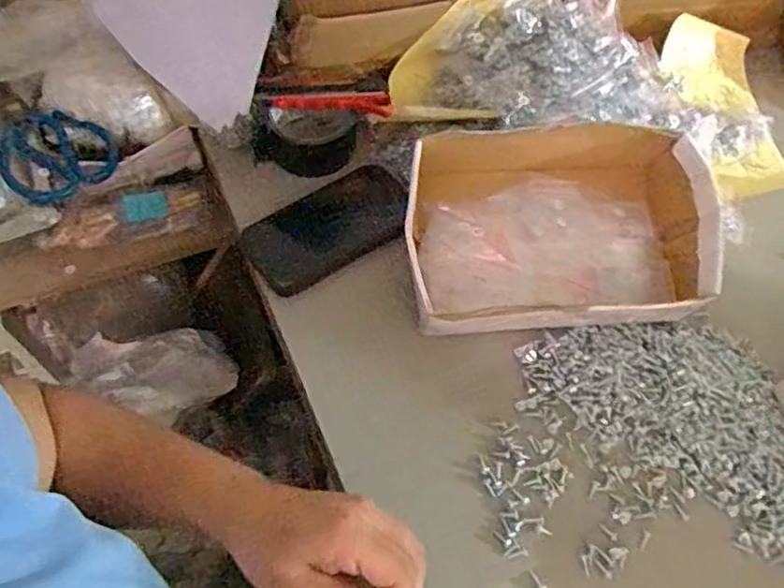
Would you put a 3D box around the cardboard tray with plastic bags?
[{"bbox_3d":[0.142,-0.052,0.545,0.248,0.085,0.174,0,59,-4],"label":"cardboard tray with plastic bags"}]

